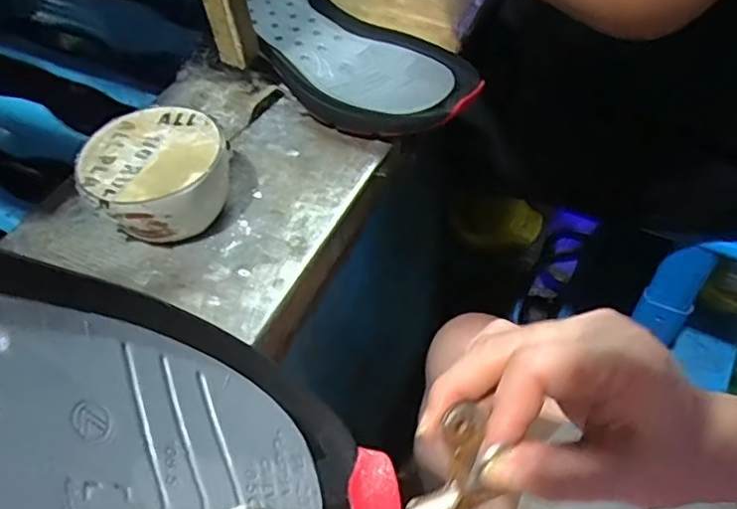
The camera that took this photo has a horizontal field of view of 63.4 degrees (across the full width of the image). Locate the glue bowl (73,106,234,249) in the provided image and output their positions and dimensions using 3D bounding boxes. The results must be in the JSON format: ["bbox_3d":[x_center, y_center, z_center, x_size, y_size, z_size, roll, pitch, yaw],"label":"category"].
[{"bbox_3d":[-0.161,-0.057,0.467,0.104,0.060,0.103,-2,52,2],"label":"glue bowl"}]

